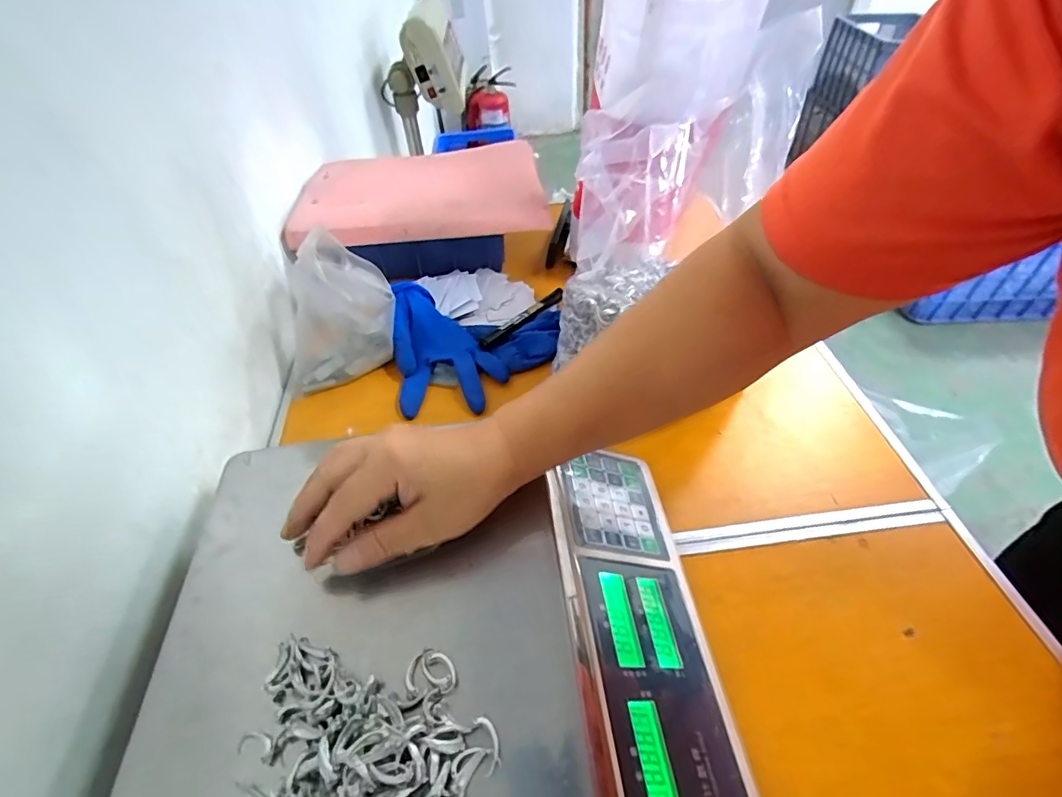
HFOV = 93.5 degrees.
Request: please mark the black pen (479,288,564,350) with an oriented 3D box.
[{"bbox_3d":[-0.009,-0.097,0.602,0.020,0.007,0.136,34,56,31],"label":"black pen"}]

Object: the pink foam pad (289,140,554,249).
[{"bbox_3d":[-0.143,-0.277,0.661,0.308,0.034,0.212,-8,47,-2],"label":"pink foam pad"}]

